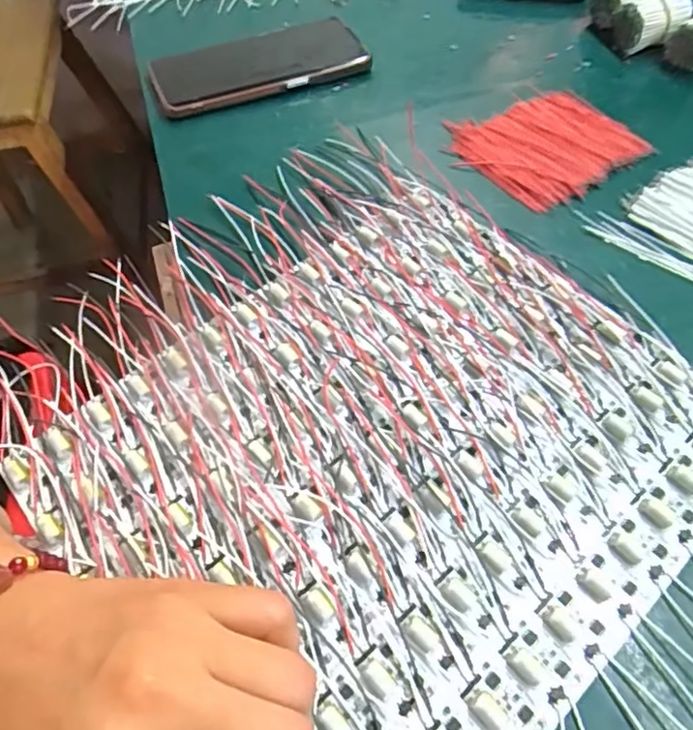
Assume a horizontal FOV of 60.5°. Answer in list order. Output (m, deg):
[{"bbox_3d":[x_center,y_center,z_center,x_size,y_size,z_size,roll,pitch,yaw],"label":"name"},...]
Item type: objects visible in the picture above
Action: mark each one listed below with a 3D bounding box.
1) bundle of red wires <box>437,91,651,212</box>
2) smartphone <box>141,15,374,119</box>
[{"bbox_3d":[0.136,-0.148,0.397,0.109,0.008,0.091,-21,59,-11],"label":"bundle of red wires"},{"bbox_3d":[-0.069,-0.233,0.461,0.161,0.011,0.069,-18,59,-9],"label":"smartphone"}]

